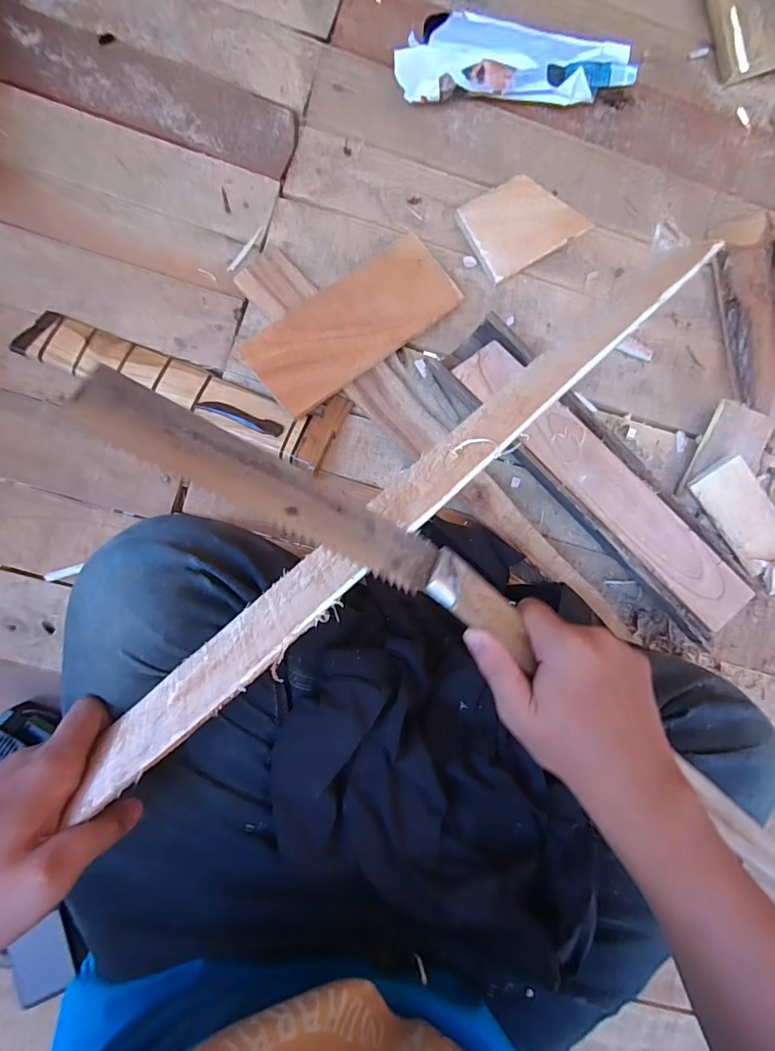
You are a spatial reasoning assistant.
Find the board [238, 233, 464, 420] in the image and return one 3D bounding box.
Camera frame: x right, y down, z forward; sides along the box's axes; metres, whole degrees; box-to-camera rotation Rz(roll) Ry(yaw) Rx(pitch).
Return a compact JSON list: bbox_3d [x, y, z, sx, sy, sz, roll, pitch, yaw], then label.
[{"bbox_3d":[-0.035,-0.217,0.513,0.229,0.009,0.096,-39,94,-10],"label":"board"}]

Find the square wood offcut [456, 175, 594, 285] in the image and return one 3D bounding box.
[{"bbox_3d":[0.155,-0.352,0.560,0.132,0.018,0.096,-32,90,-6],"label":"square wood offcut"}]

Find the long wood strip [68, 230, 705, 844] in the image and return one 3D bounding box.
[{"bbox_3d":[0.016,-0.018,0.290,0.465,0.059,0.007,-41,123,-7],"label":"long wood strip"}]

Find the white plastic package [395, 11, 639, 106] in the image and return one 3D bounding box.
[{"bbox_3d":[0.144,-0.525,0.546,0.273,0.050,0.089,-6,88,-6],"label":"white plastic package"}]

